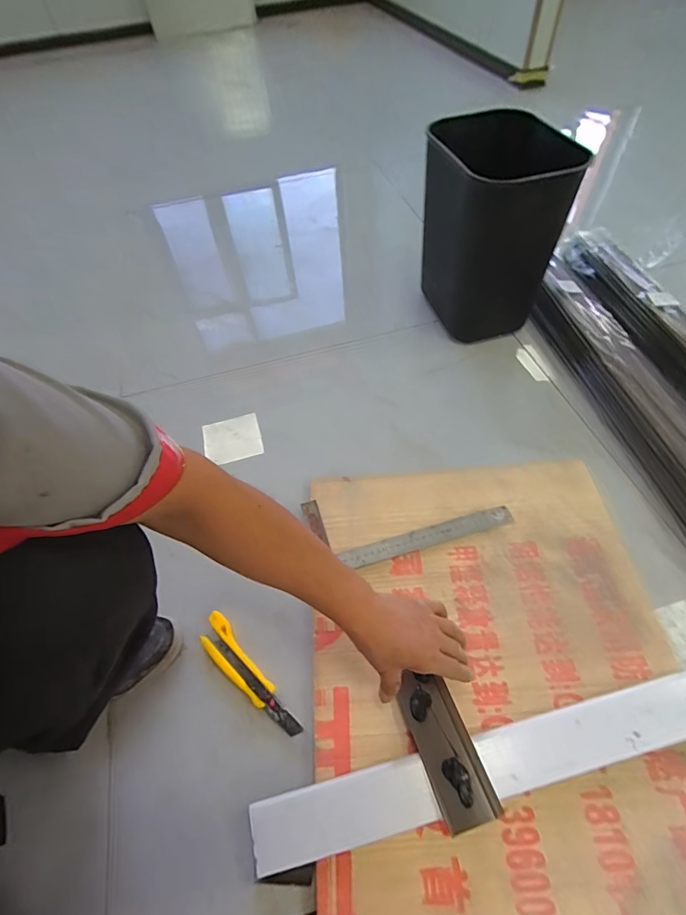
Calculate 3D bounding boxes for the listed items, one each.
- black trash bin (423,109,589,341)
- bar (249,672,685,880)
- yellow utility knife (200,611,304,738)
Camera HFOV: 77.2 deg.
[{"bbox_3d":[0.258,-0.408,0.806,0.178,0.303,0.246,-8,56,-2],"label":"black trash bin"},{"bbox_3d":[0.202,0.324,0.469,0.596,0.024,0.058,-13,56,-5],"label":"bar"},{"bbox_3d":[-0.122,0.277,0.542,0.039,0.017,0.179,-38,61,-20],"label":"yellow utility knife"}]

